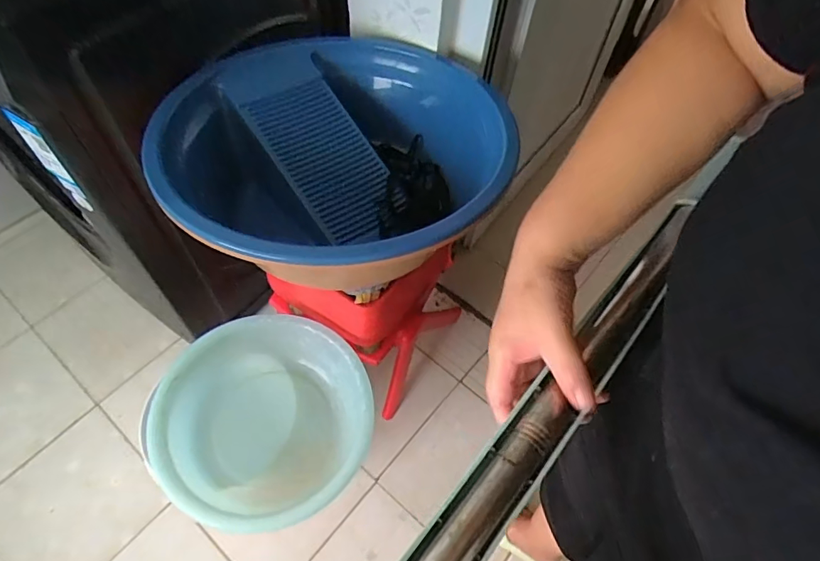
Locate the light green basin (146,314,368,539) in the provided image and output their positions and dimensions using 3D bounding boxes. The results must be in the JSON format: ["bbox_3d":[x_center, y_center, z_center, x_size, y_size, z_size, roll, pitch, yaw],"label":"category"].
[{"bbox_3d":[-0.220,0.229,0.780,0.306,0.135,0.309,2,56,-3],"label":"light green basin"}]

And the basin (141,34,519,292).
[{"bbox_3d":[-0.111,-0.189,0.732,0.473,0.177,0.508,2,56,-3],"label":"basin"}]

